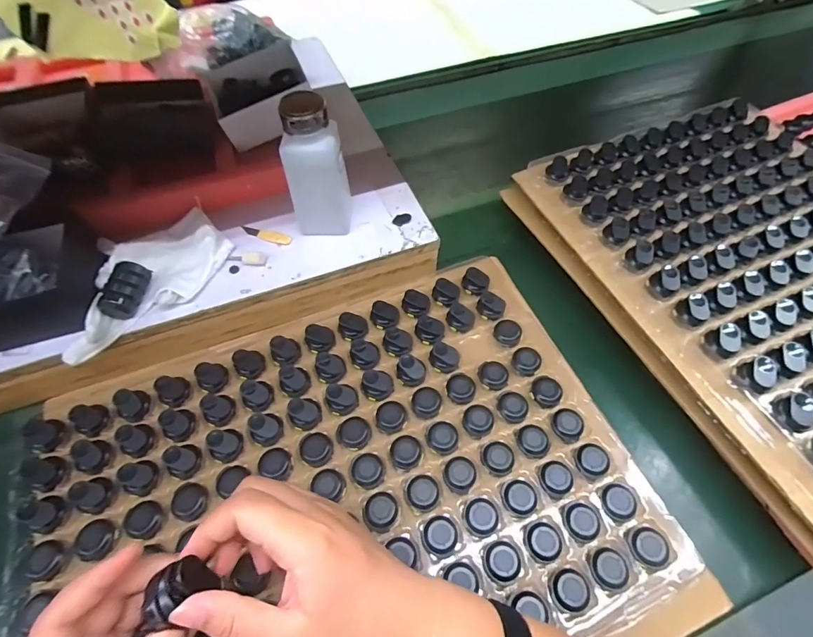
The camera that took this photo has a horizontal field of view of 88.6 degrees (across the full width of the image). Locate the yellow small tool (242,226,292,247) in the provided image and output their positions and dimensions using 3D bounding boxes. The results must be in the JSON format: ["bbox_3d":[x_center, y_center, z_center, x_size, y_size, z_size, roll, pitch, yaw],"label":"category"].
[{"bbox_3d":[-0.151,-0.090,0.451,0.055,0.005,0.015,19,60,12],"label":"yellow small tool"}]

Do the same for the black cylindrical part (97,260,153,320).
[{"bbox_3d":[-0.265,-0.028,0.393,0.025,0.027,0.051,7,58,5],"label":"black cylindrical part"}]

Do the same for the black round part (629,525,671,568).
[{"bbox_3d":[0.194,0.181,0.331,0.027,0.004,0.027,0,58,0],"label":"black round part"}]

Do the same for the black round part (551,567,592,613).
[{"bbox_3d":[0.126,0.207,0.317,0.026,0.005,0.027,19,60,12],"label":"black round part"}]

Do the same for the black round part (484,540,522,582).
[{"bbox_3d":[0.077,0.192,0.329,0.027,0.004,0.027,0,58,0],"label":"black round part"}]

